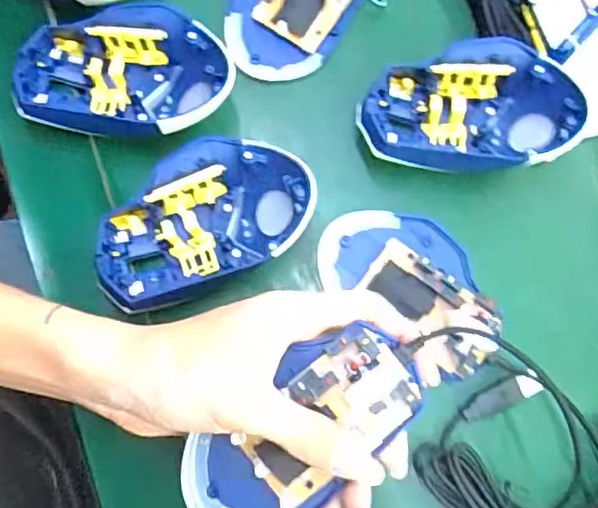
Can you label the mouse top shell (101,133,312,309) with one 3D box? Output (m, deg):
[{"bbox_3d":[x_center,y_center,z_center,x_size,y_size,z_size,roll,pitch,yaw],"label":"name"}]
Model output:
[{"bbox_3d":[-0.053,-0.019,0.315,0.118,0.034,0.068,-27,81,-6],"label":"mouse top shell"}]

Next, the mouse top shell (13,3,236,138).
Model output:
[{"bbox_3d":[-0.096,-0.101,0.327,0.114,0.034,0.074,3,79,0],"label":"mouse top shell"}]

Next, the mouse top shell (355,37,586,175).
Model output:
[{"bbox_3d":[0.095,-0.081,0.328,0.116,0.037,0.074,-2,79,-2],"label":"mouse top shell"}]

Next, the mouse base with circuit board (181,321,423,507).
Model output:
[{"bbox_3d":[0.000,0.081,0.254,0.113,0.015,0.057,-42,82,0],"label":"mouse base with circuit board"}]

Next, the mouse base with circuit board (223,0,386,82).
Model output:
[{"bbox_3d":[-0.001,-0.157,0.347,0.069,0.023,0.103,44,81,7],"label":"mouse base with circuit board"}]

